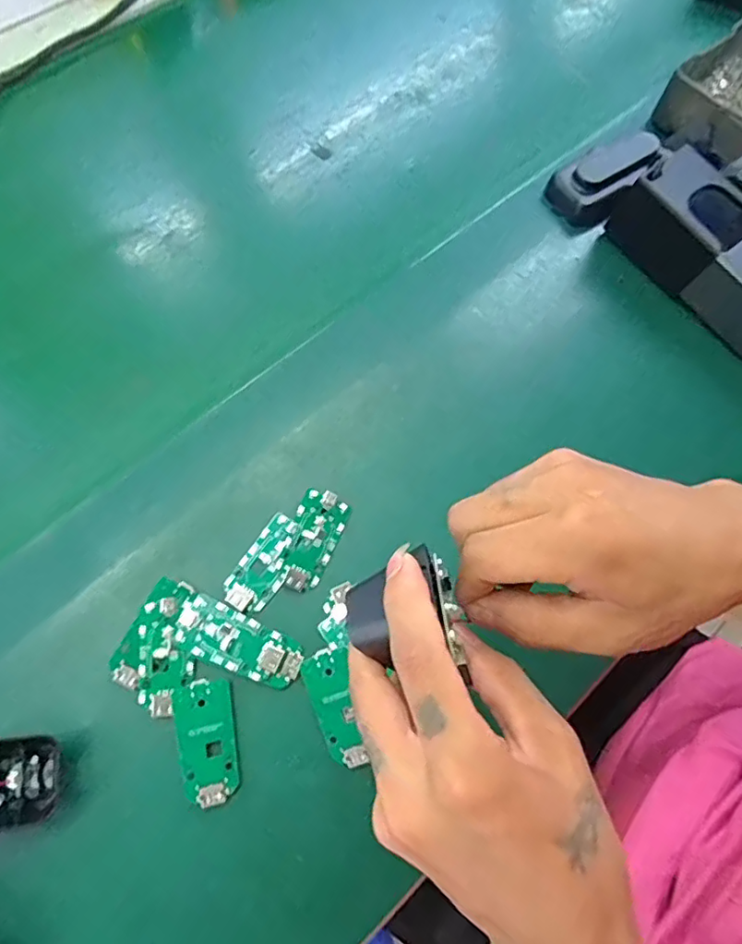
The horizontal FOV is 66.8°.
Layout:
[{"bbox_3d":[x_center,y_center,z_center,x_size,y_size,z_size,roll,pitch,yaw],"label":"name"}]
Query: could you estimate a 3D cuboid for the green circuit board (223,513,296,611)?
[{"bbox_3d":[-0.065,0.057,0.351,0.030,0.004,0.062,32,71,10],"label":"green circuit board"}]

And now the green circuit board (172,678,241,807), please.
[{"bbox_3d":[-0.092,0.151,0.316,0.032,0.004,0.062,-8,72,-11],"label":"green circuit board"}]

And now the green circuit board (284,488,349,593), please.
[{"bbox_3d":[-0.037,0.043,0.357,0.029,0.005,0.063,18,69,5],"label":"green circuit board"}]

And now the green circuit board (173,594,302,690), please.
[{"bbox_3d":[-0.079,0.101,0.333,0.077,0.006,0.031,24,70,7],"label":"green circuit board"}]

